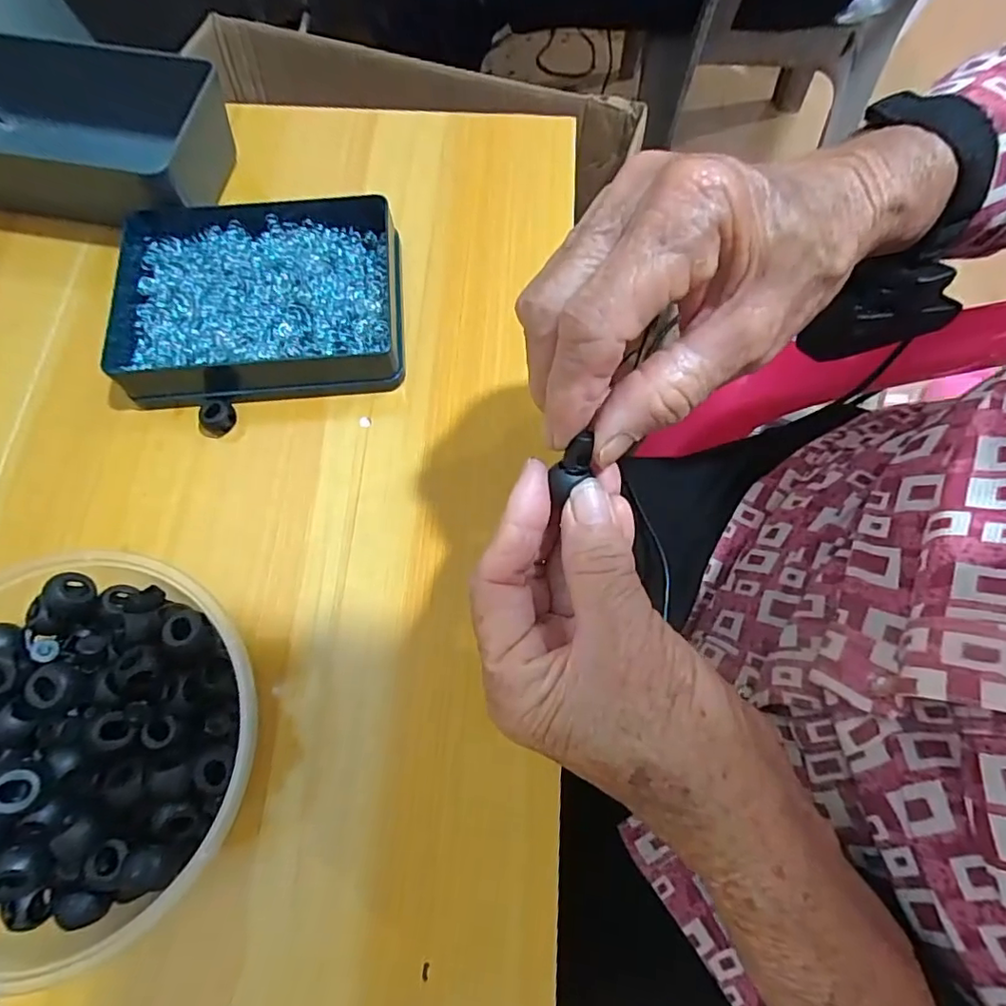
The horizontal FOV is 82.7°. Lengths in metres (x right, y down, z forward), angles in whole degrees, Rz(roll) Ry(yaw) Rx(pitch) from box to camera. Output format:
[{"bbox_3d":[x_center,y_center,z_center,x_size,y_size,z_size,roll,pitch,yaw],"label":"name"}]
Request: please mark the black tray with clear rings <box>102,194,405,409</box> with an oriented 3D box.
[{"bbox_3d":[-0.136,-0.112,0.316,0.154,0.026,0.109,-5,71,-1],"label":"black tray with clear rings"}]

